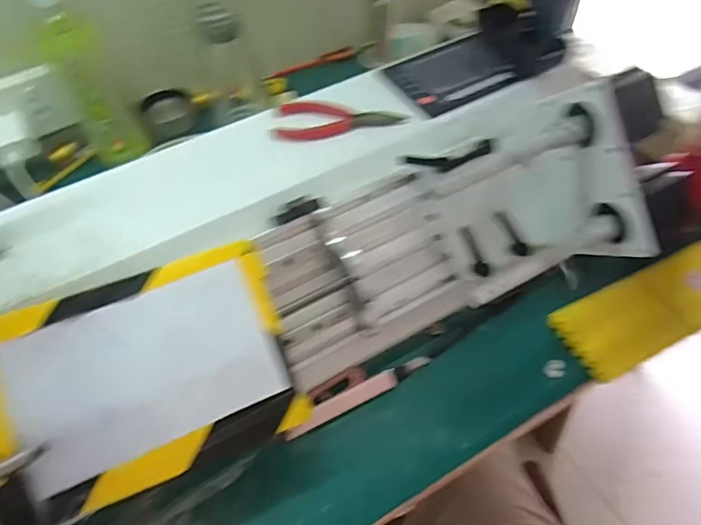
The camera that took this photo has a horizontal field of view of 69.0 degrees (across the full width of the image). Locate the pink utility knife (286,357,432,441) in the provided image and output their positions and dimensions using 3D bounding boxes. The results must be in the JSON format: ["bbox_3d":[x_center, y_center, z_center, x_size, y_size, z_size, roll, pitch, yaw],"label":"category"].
[{"bbox_3d":[0.008,0.118,0.454,0.141,0.010,0.016,-23,55,-14],"label":"pink utility knife"}]

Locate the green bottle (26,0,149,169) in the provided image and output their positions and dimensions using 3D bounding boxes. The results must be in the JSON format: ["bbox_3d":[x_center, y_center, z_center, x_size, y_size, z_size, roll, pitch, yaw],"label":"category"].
[{"bbox_3d":[-0.297,-0.206,0.589,0.064,0.218,0.049,-23,55,-15],"label":"green bottle"}]

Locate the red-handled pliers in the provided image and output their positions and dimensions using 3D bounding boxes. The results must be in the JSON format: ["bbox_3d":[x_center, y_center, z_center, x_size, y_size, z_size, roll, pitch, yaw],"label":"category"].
[{"bbox_3d":[-0.010,-0.134,0.484,0.121,0.006,0.054,4,53,6],"label":"red-handled pliers"}]

